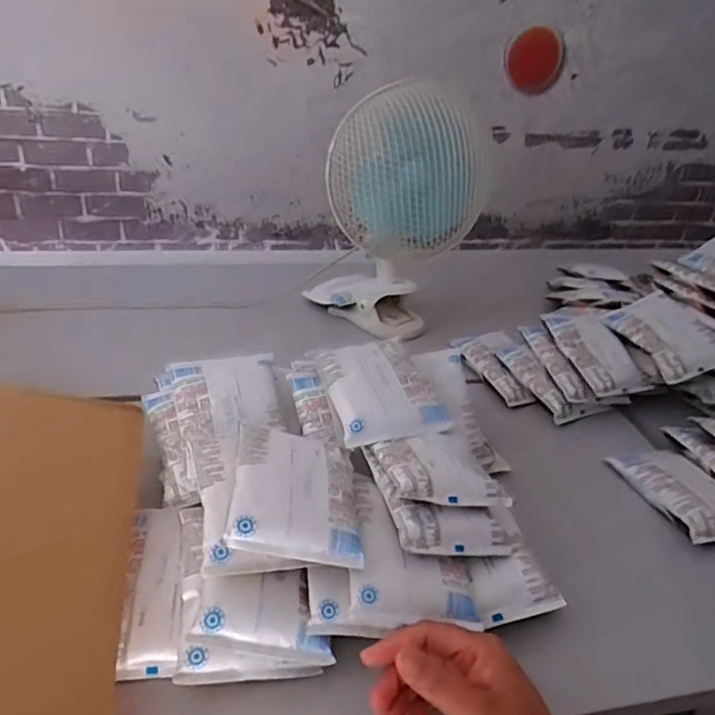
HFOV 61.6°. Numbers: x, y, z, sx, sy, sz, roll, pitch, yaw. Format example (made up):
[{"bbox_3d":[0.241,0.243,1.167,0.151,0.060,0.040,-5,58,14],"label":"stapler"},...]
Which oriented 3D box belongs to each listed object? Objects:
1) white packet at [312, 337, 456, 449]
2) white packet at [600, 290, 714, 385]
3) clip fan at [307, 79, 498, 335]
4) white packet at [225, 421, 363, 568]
[{"bbox_3d":[0.023,0.028,0.551,0.098,0.031,0.116,-6,33,-18],"label":"white packet"},{"bbox_3d":[0.387,-0.032,0.742,0.100,0.026,0.127,-23,54,-13],"label":"white packet"},{"bbox_3d":[0.055,-0.188,0.813,0.227,0.310,0.126,6,31,1],"label":"clip fan"},{"bbox_3d":[-0.046,0.097,0.455,0.090,0.027,0.125,2,32,-6],"label":"white packet"}]

